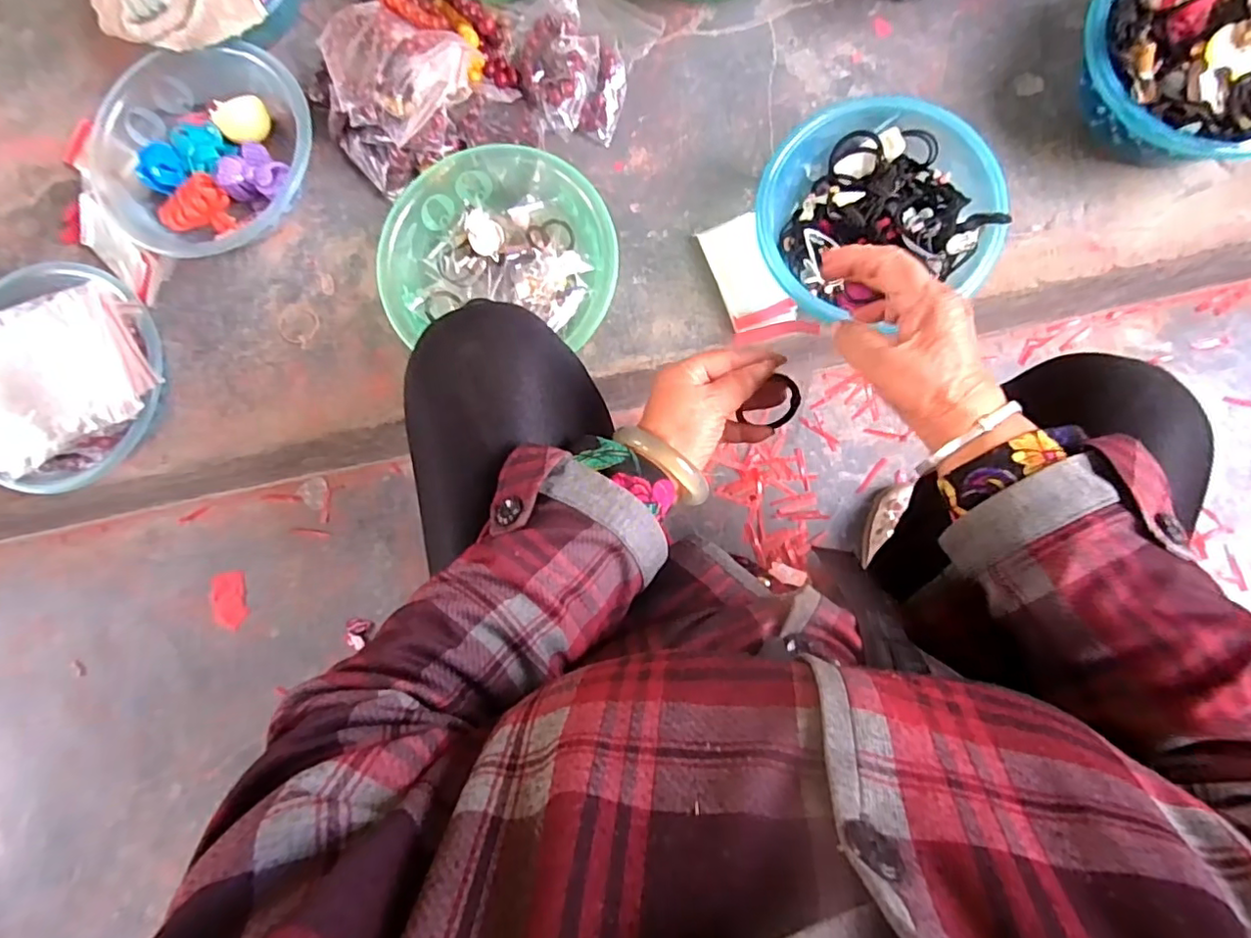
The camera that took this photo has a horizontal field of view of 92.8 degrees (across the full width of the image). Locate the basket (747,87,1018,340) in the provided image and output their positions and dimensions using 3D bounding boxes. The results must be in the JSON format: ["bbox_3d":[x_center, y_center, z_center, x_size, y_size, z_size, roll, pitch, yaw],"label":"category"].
[{"bbox_3d":[0.249,-0.246,0.596,0.222,0.080,0.207,0,85,4],"label":"basket"}]

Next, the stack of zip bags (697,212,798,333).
[{"bbox_3d":[0.131,-0.208,0.639,0.065,0.011,0.121,-21,84,2],"label":"stack of zip bags"}]

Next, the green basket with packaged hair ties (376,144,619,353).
[{"bbox_3d":[-0.127,-0.229,0.629,0.239,0.070,0.228,1,85,4],"label":"green basket with packaged hair ties"}]

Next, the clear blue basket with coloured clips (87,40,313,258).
[{"bbox_3d":[-0.453,-0.345,0.657,0.232,0.077,0.221,0,85,4],"label":"clear blue basket with coloured clips"}]

